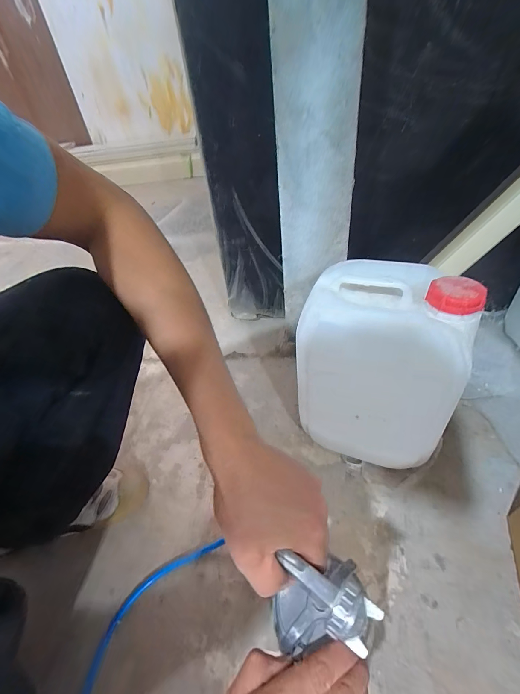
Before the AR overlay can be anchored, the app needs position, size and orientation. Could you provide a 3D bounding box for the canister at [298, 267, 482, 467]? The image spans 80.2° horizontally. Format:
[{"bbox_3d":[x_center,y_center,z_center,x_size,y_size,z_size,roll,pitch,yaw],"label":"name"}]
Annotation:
[{"bbox_3d":[0.183,0.037,0.500,0.206,0.310,0.172,17,47,24],"label":"canister"}]

